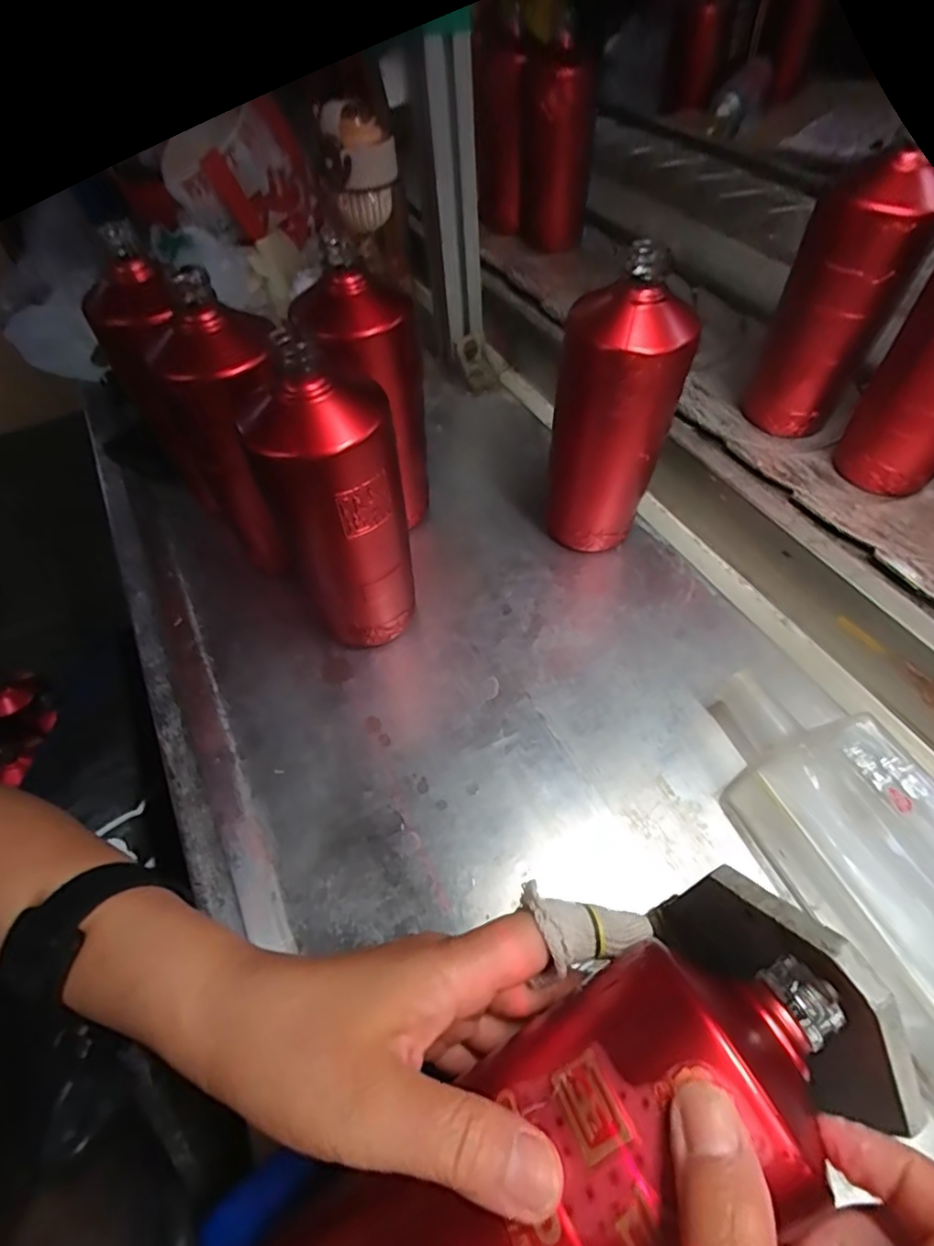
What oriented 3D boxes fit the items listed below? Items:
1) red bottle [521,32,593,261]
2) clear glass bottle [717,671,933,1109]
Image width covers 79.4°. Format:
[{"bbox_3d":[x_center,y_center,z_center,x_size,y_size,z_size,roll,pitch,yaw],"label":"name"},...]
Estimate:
[{"bbox_3d":[0.121,-0.650,0.785,0.088,0.227,0.100,-2,58,6],"label":"red bottle"},{"bbox_3d":[0.222,0.136,0.298,0.101,0.044,0.196,-18,55,-12],"label":"clear glass bottle"}]

